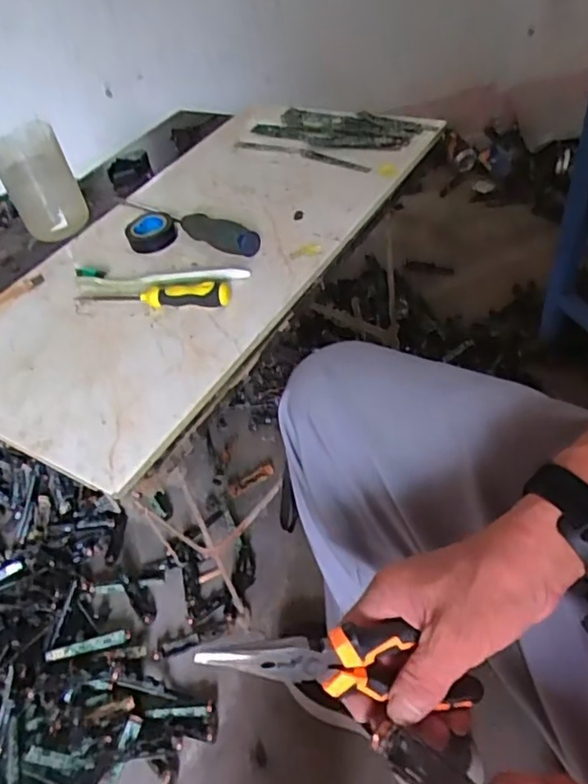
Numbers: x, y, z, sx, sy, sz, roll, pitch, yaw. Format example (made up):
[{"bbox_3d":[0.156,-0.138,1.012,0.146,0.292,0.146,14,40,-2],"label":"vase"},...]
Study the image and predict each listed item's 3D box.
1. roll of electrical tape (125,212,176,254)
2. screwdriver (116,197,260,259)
[{"bbox_3d":[-0.154,-0.174,0.658,0.052,0.020,0.049,-7,44,7],"label":"roll of electrical tape"},{"bbox_3d":[-0.115,-0.180,0.640,0.197,0.030,0.023,22,54,31],"label":"screwdriver"}]

